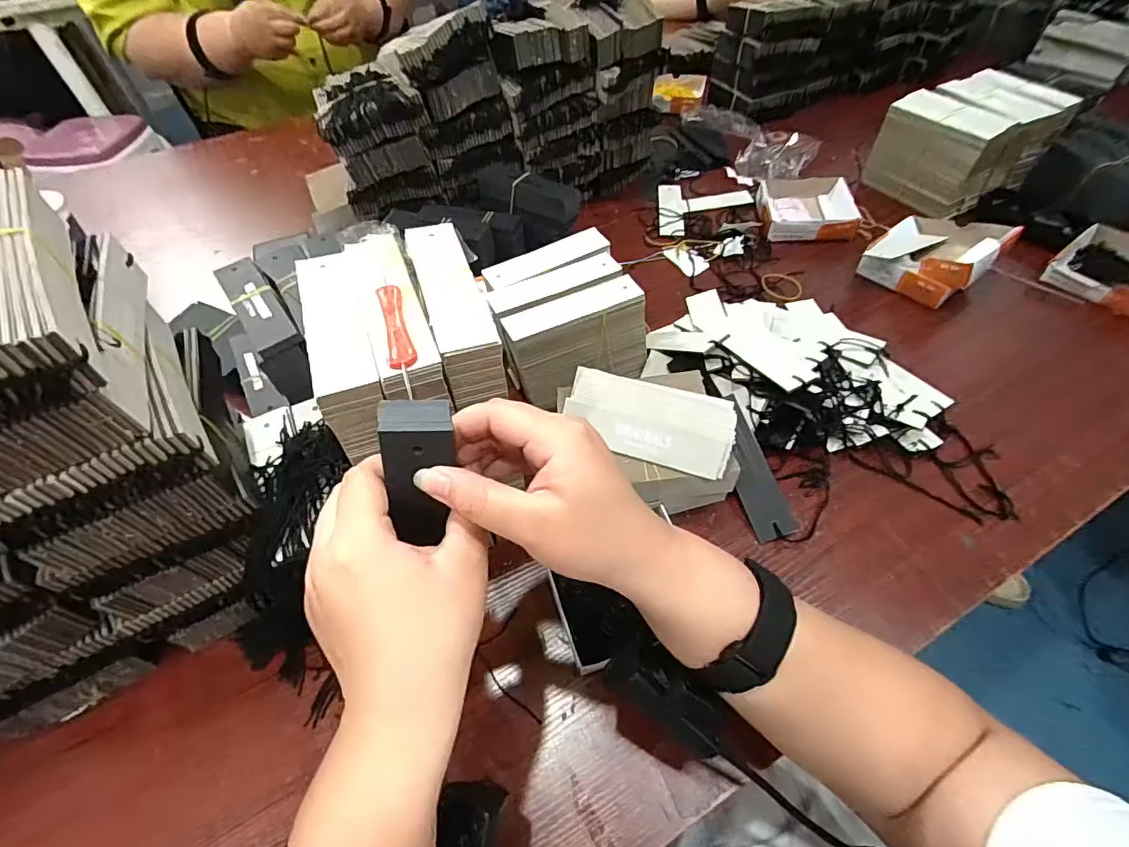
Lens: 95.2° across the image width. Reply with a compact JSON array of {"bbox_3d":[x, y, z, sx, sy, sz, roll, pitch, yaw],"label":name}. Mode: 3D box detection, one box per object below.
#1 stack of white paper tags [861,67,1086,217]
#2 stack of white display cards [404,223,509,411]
[{"bbox_3d":[0.544,-0.383,0.706,0.180,0.110,0.142,-24,55,-14],"label":"stack of white paper tags"},{"bbox_3d":[-0.069,-0.072,0.327,0.034,0.041,0.136,-18,54,-10],"label":"stack of white display cards"}]

